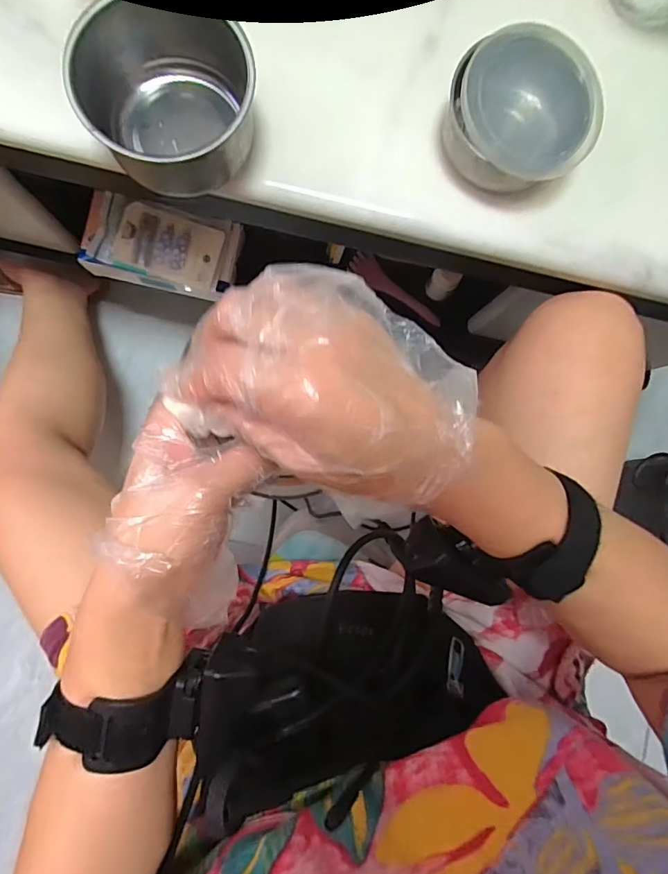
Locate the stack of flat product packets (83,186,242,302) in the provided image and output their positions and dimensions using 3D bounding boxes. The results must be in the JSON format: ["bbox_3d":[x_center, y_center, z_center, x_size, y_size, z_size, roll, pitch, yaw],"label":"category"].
[{"bbox_3d":[-0.208,-0.224,0.585,0.180,0.050,0.086,11,87,-4],"label":"stack of flat product packets"}]

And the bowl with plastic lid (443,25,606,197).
[{"bbox_3d":[0.129,-0.224,0.340,0.100,0.048,0.091,0,88,-4],"label":"bowl with plastic lid"}]

